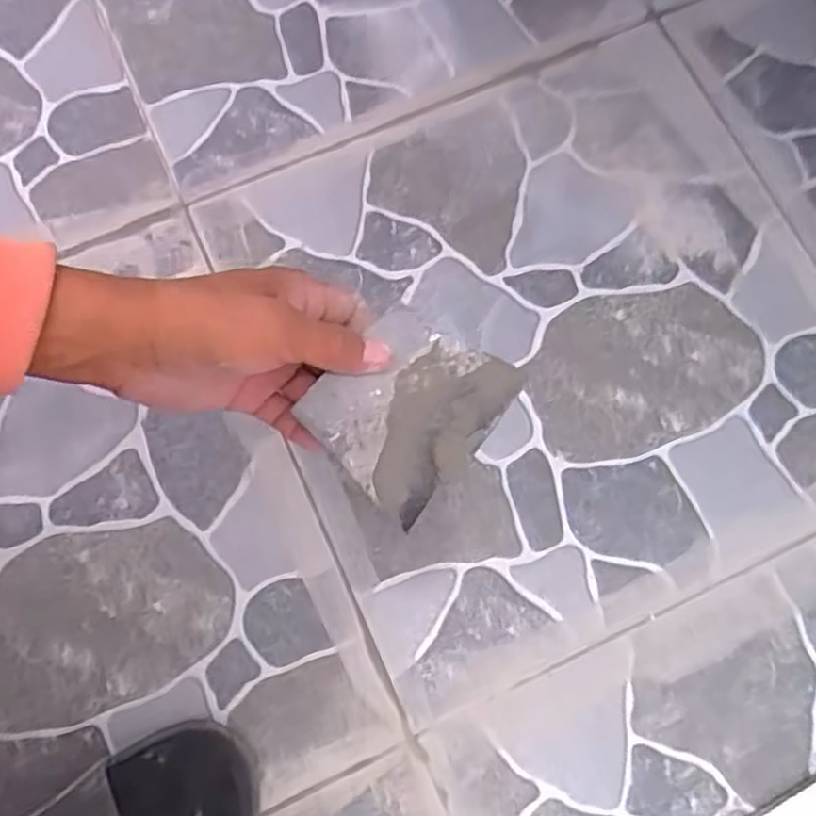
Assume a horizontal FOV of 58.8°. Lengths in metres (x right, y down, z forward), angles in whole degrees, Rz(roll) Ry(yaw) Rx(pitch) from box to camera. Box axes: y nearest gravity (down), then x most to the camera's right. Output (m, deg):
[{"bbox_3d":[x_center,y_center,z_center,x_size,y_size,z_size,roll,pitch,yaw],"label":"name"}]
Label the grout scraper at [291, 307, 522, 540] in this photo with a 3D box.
[{"bbox_3d":[0.001,-0.001,0.355,0.075,0.012,0.090,39,79,10],"label":"grout scraper"}]

